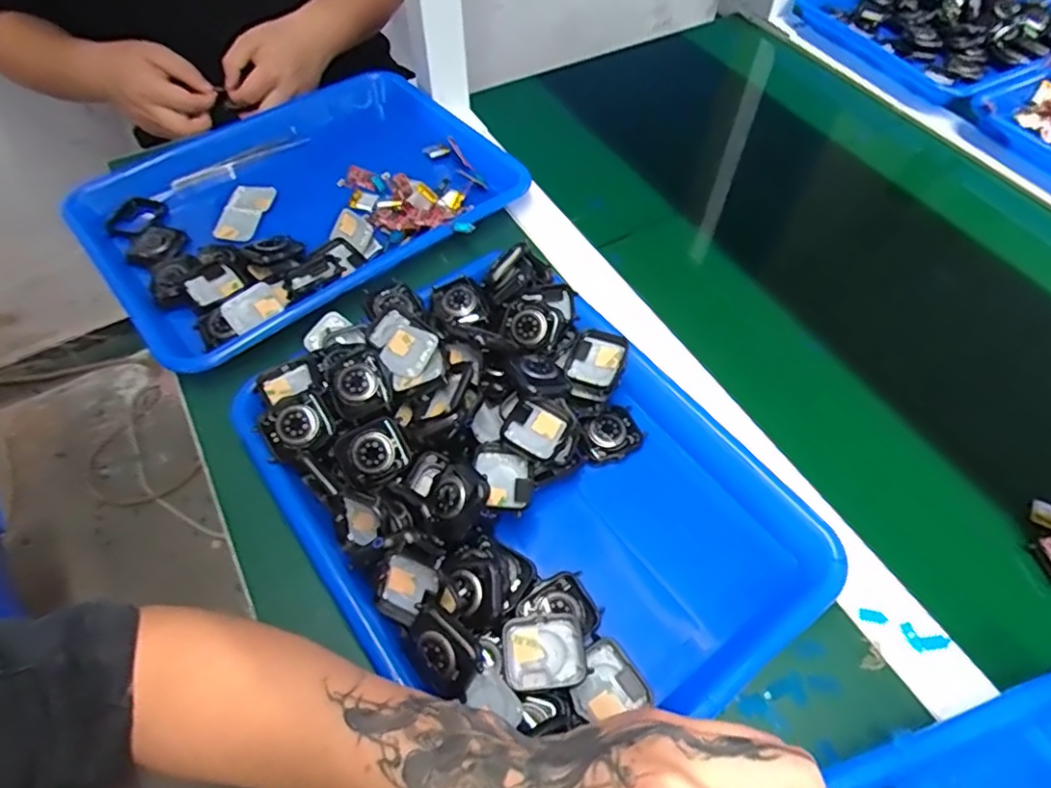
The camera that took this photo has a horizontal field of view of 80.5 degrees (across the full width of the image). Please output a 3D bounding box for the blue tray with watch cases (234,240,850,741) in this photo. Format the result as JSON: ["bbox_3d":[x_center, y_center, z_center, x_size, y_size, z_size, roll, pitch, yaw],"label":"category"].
[{"bbox_3d":[-0.004,0.051,0.384,0.248,0.061,0.329,-34,63,-20],"label":"blue tray with watch cases"}]

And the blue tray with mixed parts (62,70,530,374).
[{"bbox_3d":[-0.196,-0.170,0.569,0.349,0.055,0.259,-36,63,-20],"label":"blue tray with mixed parts"}]

